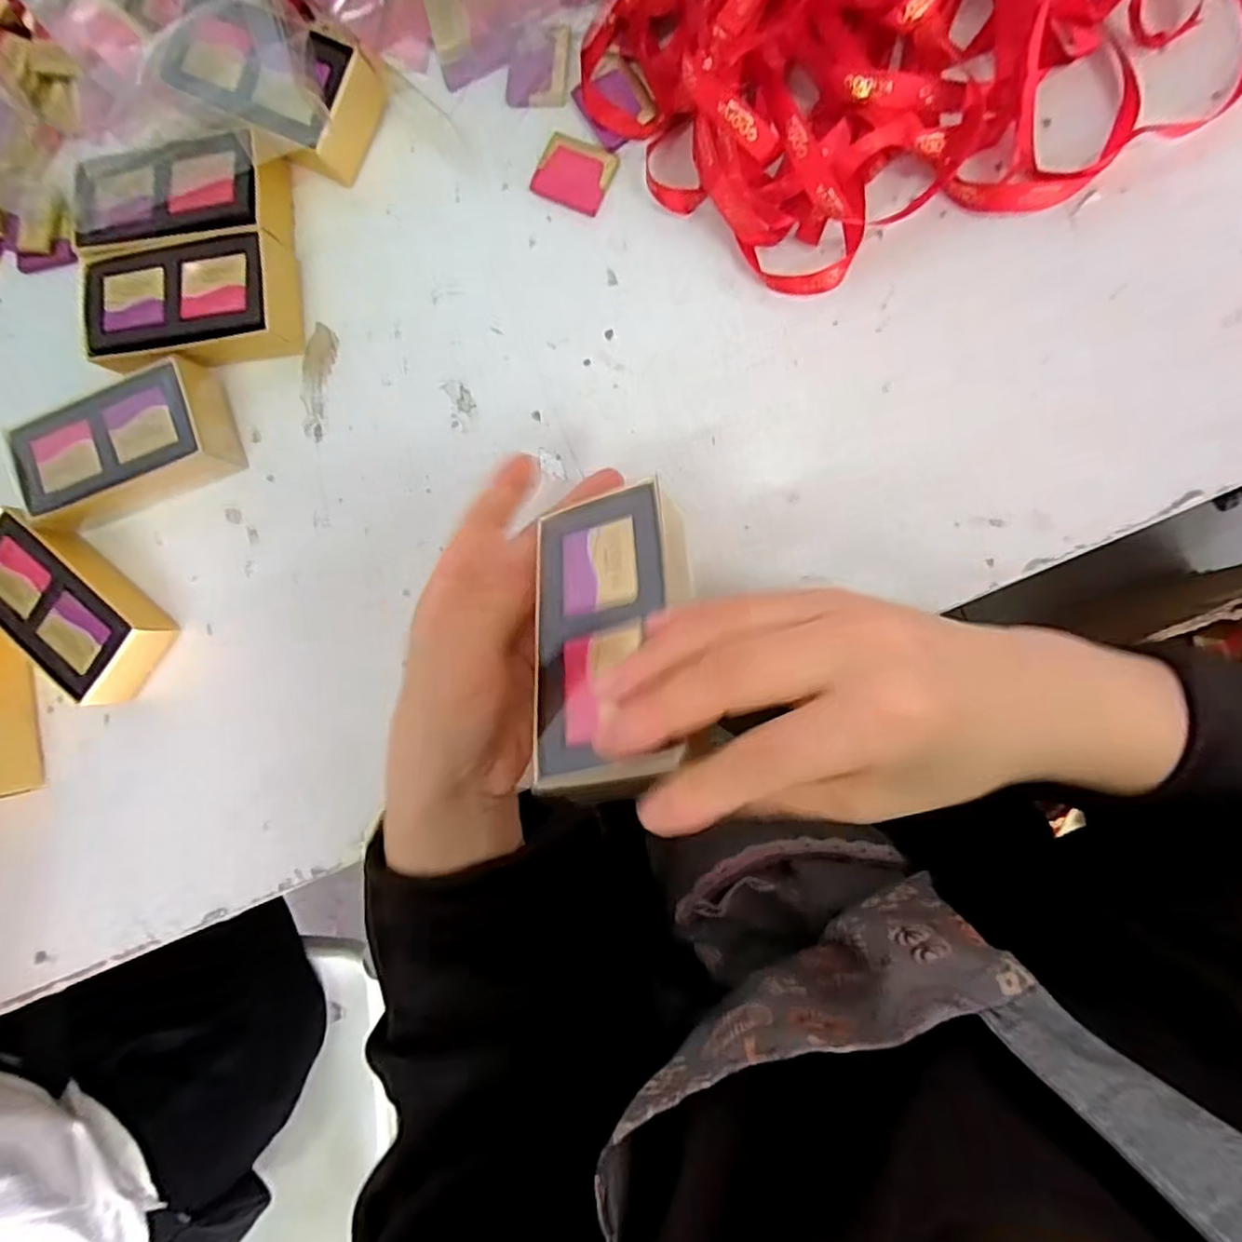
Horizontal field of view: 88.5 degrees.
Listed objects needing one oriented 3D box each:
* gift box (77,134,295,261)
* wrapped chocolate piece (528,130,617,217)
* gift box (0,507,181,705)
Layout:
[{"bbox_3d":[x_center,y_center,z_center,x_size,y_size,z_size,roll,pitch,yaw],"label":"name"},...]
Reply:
[{"bbox_3d":[-0.236,-0.228,0.351,0.118,0.033,0.055,-1,89,10],"label":"gift box"},{"bbox_3d":[-0.024,-0.232,0.331,0.040,0.005,0.031,27,93,9],"label":"wrapped chocolate piece"},{"bbox_3d":[-0.308,-0.010,0.357,0.111,0.031,0.057,39,95,8],"label":"gift box"}]

